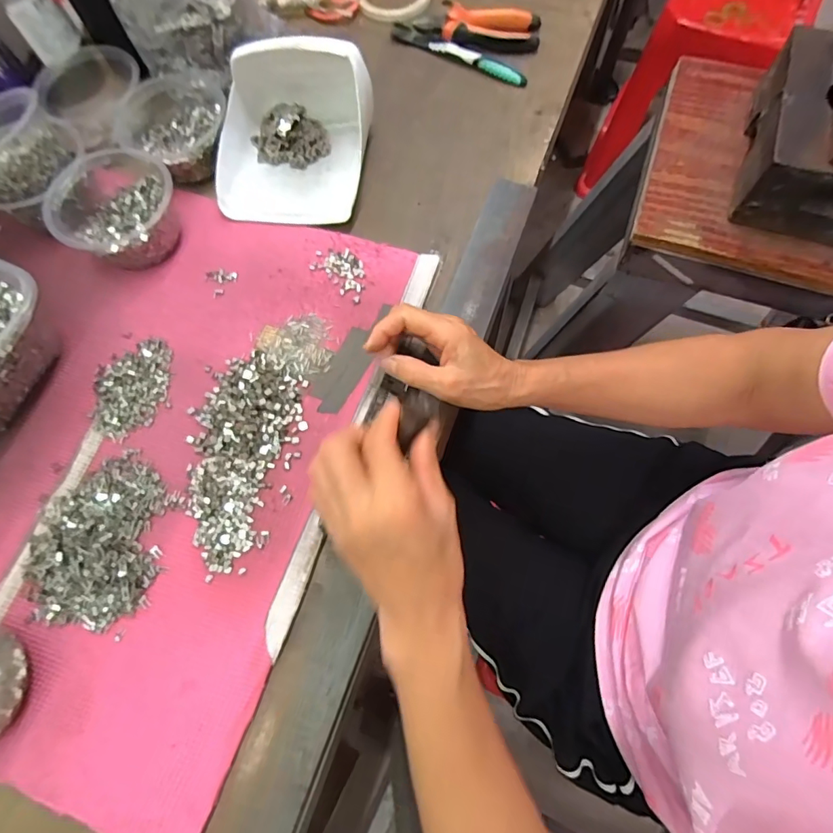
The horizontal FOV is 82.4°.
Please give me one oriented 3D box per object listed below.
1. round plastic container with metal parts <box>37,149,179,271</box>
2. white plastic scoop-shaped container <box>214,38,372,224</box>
[{"bbox_3d":[-0.296,-0.204,0.472,0.117,0.061,0.114,0,71,1],"label":"round plastic container with metal parts"},{"bbox_3d":[-0.129,-0.304,0.490,0.153,0.083,0.183,5,71,3],"label":"white plastic scoop-shaped container"}]

